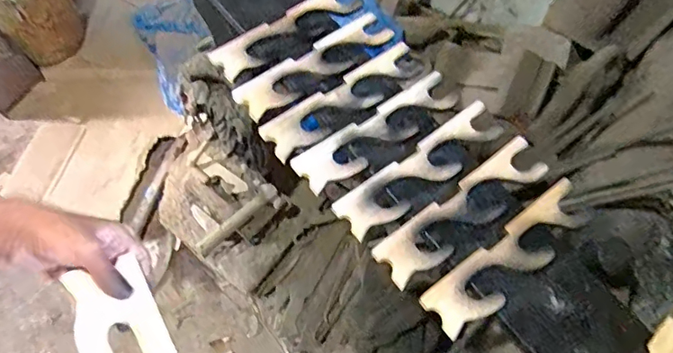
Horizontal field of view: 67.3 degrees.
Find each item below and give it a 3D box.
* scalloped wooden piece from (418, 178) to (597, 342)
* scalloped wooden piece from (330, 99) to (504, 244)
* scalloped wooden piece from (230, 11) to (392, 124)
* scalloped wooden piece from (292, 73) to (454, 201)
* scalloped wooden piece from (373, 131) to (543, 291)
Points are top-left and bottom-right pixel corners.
[{"bbox_3d":[0.253,0.111,0.721,0.307,0.009,0.074,-33,68,-21],"label":"scalloped wooden piece"},{"bbox_3d":[0.134,-0.015,0.779,0.307,0.011,0.072,-34,68,-21],"label":"scalloped wooden piece"},{"bbox_3d":[-0.031,-0.199,0.868,0.308,0.020,0.076,-37,69,-22],"label":"scalloped wooden piece"},{"bbox_3d":[0.071,-0.080,0.808,0.308,0.018,0.075,-35,68,-22],"label":"scalloped wooden piece"},{"bbox_3d":[0.191,0.047,0.749,0.312,0.012,0.074,-33,68,-21],"label":"scalloped wooden piece"}]

